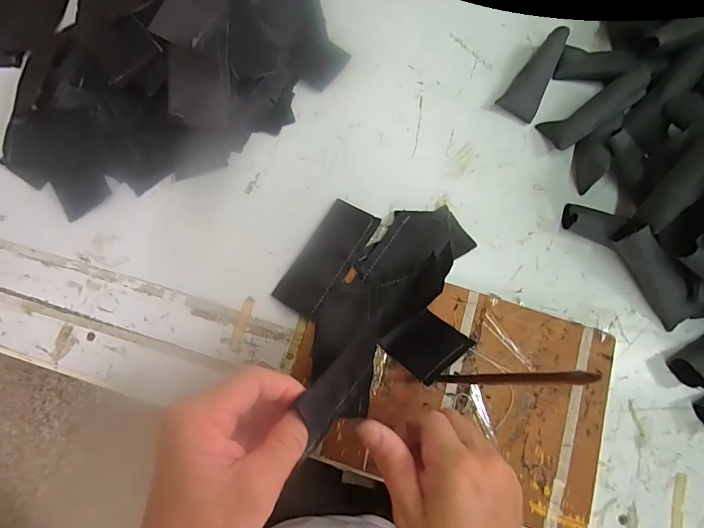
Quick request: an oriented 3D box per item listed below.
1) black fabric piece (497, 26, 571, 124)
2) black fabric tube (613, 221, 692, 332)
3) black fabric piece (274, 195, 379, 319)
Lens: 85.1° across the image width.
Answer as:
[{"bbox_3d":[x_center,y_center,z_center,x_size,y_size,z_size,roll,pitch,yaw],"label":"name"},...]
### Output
[{"bbox_3d":[0.200,-0.207,0.416,0.039,0.011,0.103,30,90,6],"label":"black fabric piece"},{"bbox_3d":[0.279,0.012,0.351,0.028,0.025,0.106,-34,97,-9],"label":"black fabric tube"},{"bbox_3d":[-0.024,-0.006,0.366,0.053,0.007,0.115,27,77,24],"label":"black fabric piece"}]

